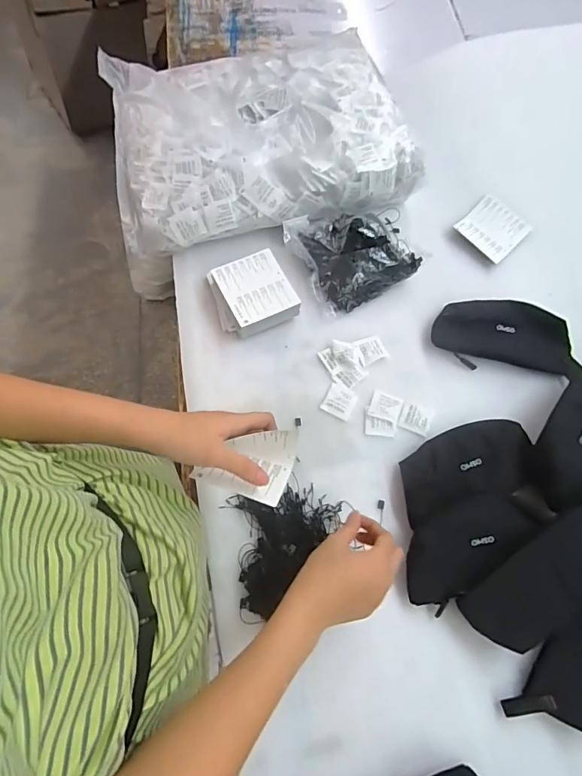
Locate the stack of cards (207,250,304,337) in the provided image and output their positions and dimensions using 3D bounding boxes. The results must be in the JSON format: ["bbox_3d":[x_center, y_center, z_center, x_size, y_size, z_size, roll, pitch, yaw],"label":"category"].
[{"bbox_3d":[-0.055,-0.132,0.628,0.101,0.037,0.103,-23,71,-12],"label":"stack of cards"}]

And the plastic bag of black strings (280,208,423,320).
[{"bbox_3d":[0.095,-0.209,0.660,0.179,0.059,0.158,-25,72,-12],"label":"plastic bag of black strings"}]

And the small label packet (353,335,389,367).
[{"bbox_3d":[0.112,-0.053,0.625,0.039,0.004,0.037,-22,71,-11],"label":"small label packet"}]

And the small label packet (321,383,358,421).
[{"bbox_3d":[0.065,0.018,0.594,0.040,0.004,0.042,27,69,8],"label":"small label packet"}]

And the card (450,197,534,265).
[{"bbox_3d":[0.319,-0.252,0.712,0.090,0.010,0.079,44,90,8],"label":"card"}]

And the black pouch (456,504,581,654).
[{"bbox_3d":[0.288,0.212,0.500,0.200,0.036,0.108,-21,71,-11],"label":"black pouch"}]

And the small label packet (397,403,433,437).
[{"bbox_3d":[0.165,0.040,0.593,0.041,0.004,0.038,21,68,5],"label":"small label packet"}]

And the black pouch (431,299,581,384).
[{"bbox_3d":[0.303,-0.072,0.628,0.200,0.031,0.106,19,68,5],"label":"black pouch"}]

